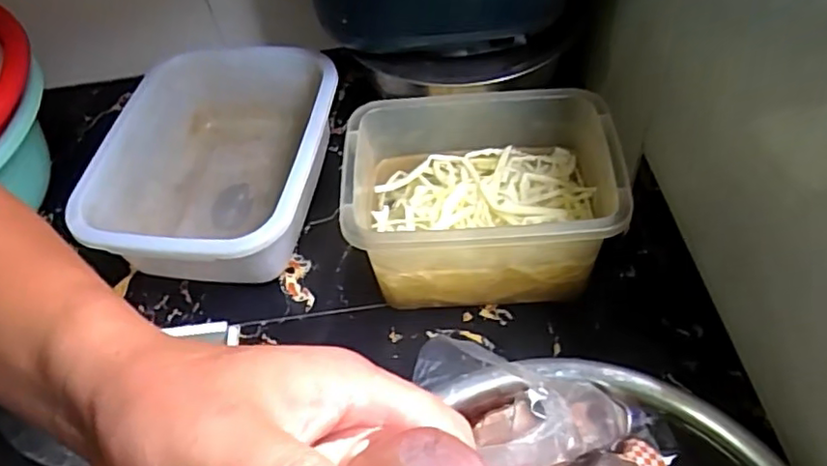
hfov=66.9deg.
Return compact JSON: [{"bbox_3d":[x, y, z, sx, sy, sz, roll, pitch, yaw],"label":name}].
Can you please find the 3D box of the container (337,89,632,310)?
[{"bbox_3d":[0.061,-0.029,0.622,0.249,0.148,0.163,0,52,5],"label":"container"}]

